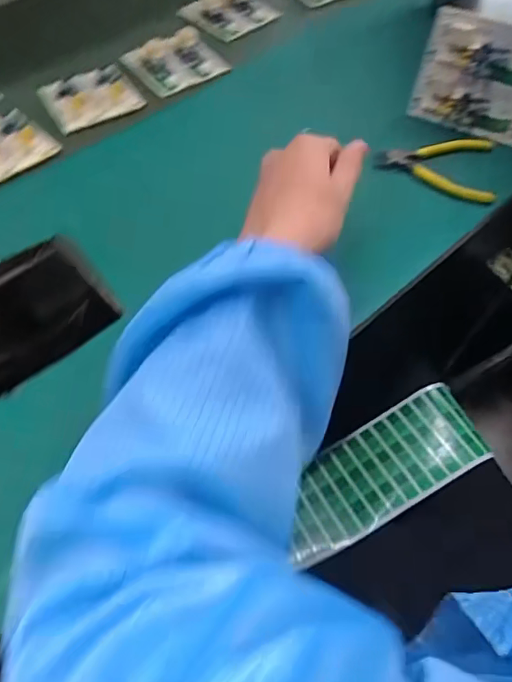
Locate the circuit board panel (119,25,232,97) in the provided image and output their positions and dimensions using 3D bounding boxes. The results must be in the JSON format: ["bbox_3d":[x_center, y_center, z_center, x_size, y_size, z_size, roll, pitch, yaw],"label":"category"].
[{"bbox_3d":[-0.099,-0.343,0.626,0.105,0.026,0.083,-35,62,-19],"label":"circuit board panel"}]

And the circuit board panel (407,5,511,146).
[{"bbox_3d":[0.272,-0.251,0.514,0.214,0.103,0.021,23,41,12],"label":"circuit board panel"}]

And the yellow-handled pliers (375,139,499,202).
[{"bbox_3d":[0.183,-0.183,0.525,0.120,0.012,0.094,8,58,7],"label":"yellow-handled pliers"}]

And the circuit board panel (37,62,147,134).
[{"bbox_3d":[-0.190,-0.285,0.587,0.100,0.018,0.092,-25,60,-14],"label":"circuit board panel"}]

